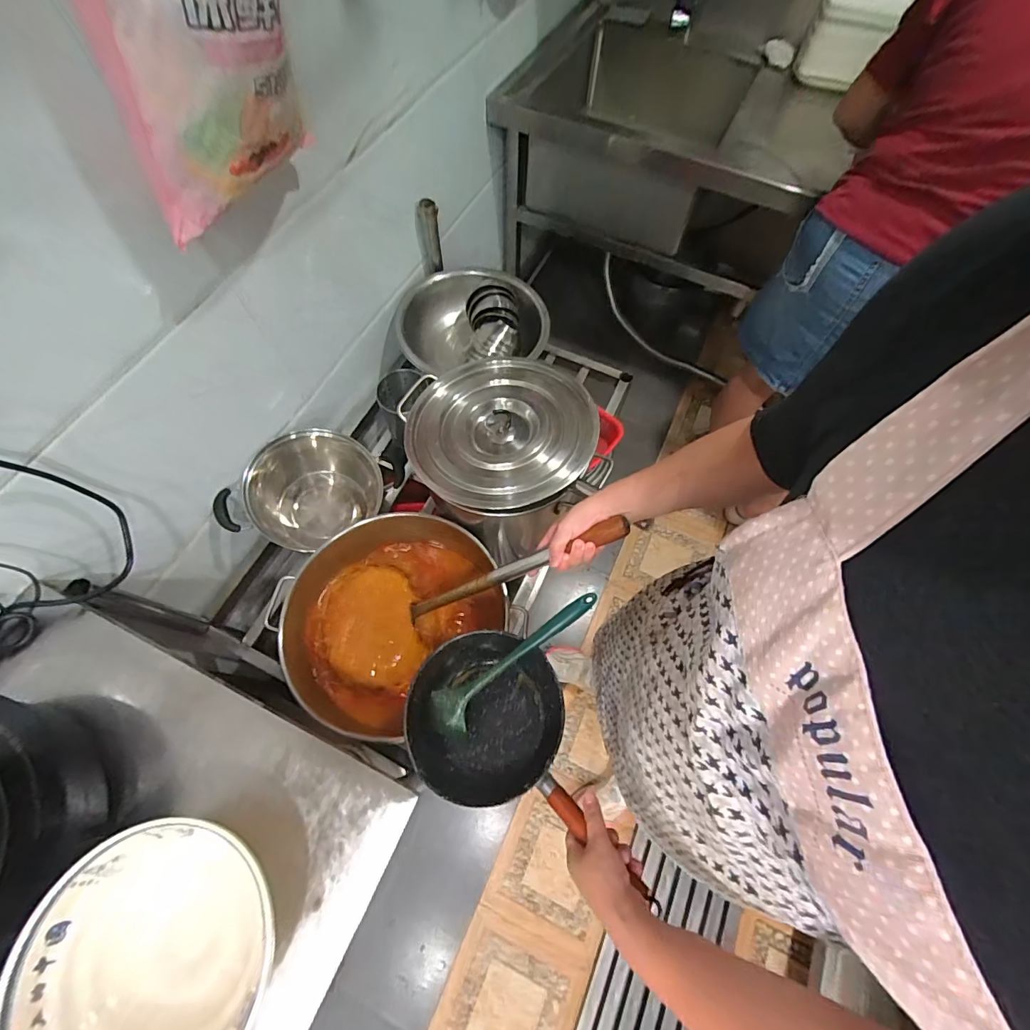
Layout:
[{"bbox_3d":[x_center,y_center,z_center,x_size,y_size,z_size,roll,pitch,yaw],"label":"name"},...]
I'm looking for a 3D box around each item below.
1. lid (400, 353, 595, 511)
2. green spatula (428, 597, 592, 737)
[{"bbox_3d":[-0.017,-0.142,0.716,0.277,0.052,0.293,1,66,-2],"label":"lid"},{"bbox_3d":[-0.004,0.196,0.598,0.269,0.054,0.059,-38,72,-2],"label":"green spatula"}]

